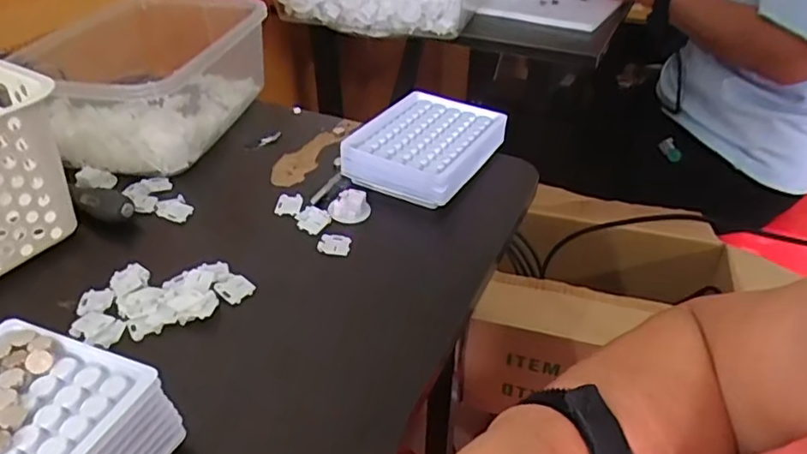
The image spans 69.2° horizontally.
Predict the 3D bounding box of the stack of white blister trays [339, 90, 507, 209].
[{"bbox_3d":[0.021,-0.067,0.520,0.108,0.042,0.133,19,41,22],"label":"stack of white blister trays"}]

